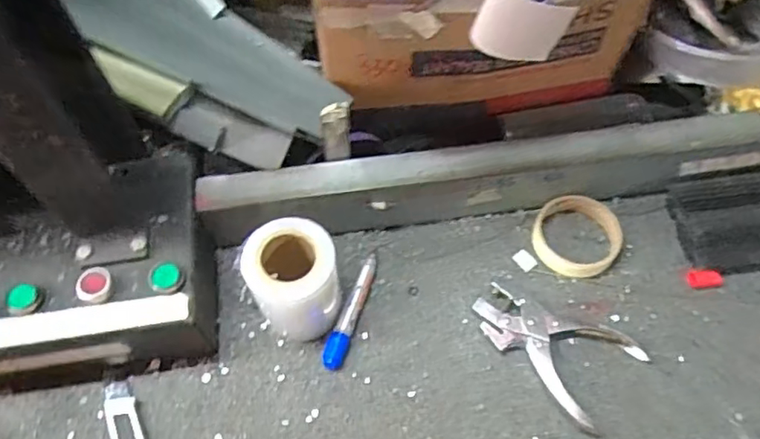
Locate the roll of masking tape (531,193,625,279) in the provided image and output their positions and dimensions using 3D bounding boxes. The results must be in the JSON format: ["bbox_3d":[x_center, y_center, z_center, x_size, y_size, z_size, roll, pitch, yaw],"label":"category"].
[{"bbox_3d":[0.204,0.017,0.617,0.085,0.021,0.084,0,60,1],"label":"roll of masking tape"}]

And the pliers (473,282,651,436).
[{"bbox_3d":[0.159,0.118,0.564,0.148,0.019,0.091,34,66,19],"label":"pliers"}]

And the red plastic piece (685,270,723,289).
[{"bbox_3d":[0.327,0.060,0.597,0.034,0.008,0.016,2,60,2],"label":"red plastic piece"}]

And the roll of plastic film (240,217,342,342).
[{"bbox_3d":[-0.077,0.058,0.549,0.076,0.108,0.076,0,60,1],"label":"roll of plastic film"}]

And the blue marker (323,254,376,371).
[{"bbox_3d":[-0.028,0.087,0.584,0.020,0.013,0.123,14,61,9],"label":"blue marker"}]

